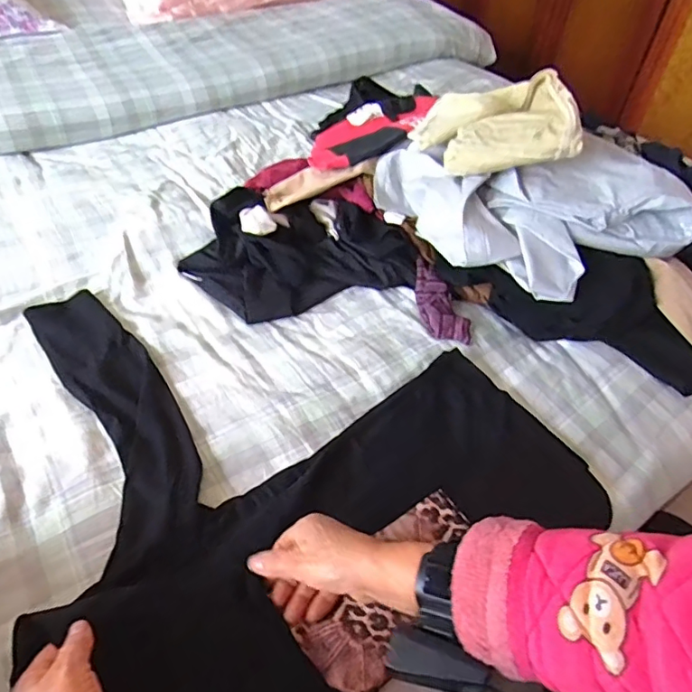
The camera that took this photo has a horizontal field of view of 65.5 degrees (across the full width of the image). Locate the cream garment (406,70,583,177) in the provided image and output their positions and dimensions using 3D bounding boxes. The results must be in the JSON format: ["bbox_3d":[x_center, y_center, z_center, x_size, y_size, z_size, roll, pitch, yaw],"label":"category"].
[{"bbox_3d":[0.210,-0.329,0.773,0.192,0.102,0.202,6,46,0],"label":"cream garment"}]

